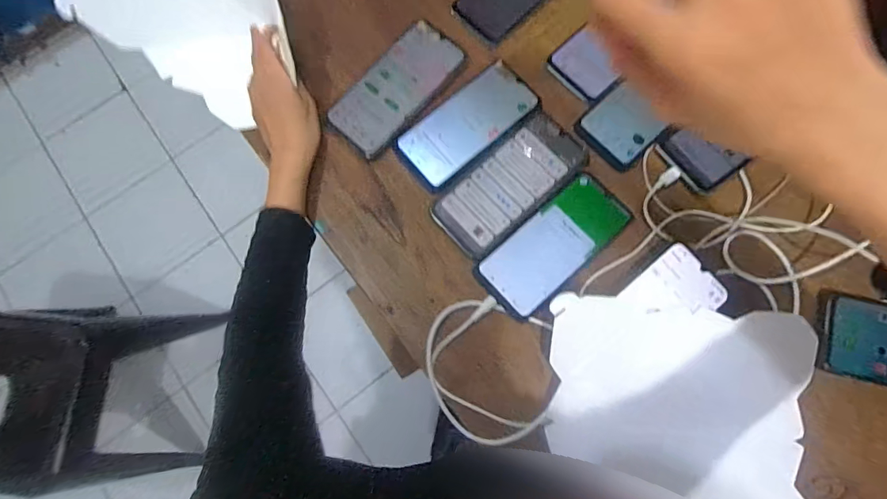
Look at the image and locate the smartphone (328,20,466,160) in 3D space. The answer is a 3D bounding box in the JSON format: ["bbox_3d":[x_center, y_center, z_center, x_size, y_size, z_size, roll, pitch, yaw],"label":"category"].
[{"bbox_3d":[-0.055,-0.186,0.522,0.082,0.017,0.165,41,89,10],"label":"smartphone"}]

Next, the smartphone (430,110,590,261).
[{"bbox_3d":[0.072,-0.071,0.488,0.169,0.008,0.083,-43,80,0],"label":"smartphone"}]

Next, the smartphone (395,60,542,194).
[{"bbox_3d":[0.028,-0.139,0.511,0.162,0.015,0.080,-41,80,1],"label":"smartphone"}]

